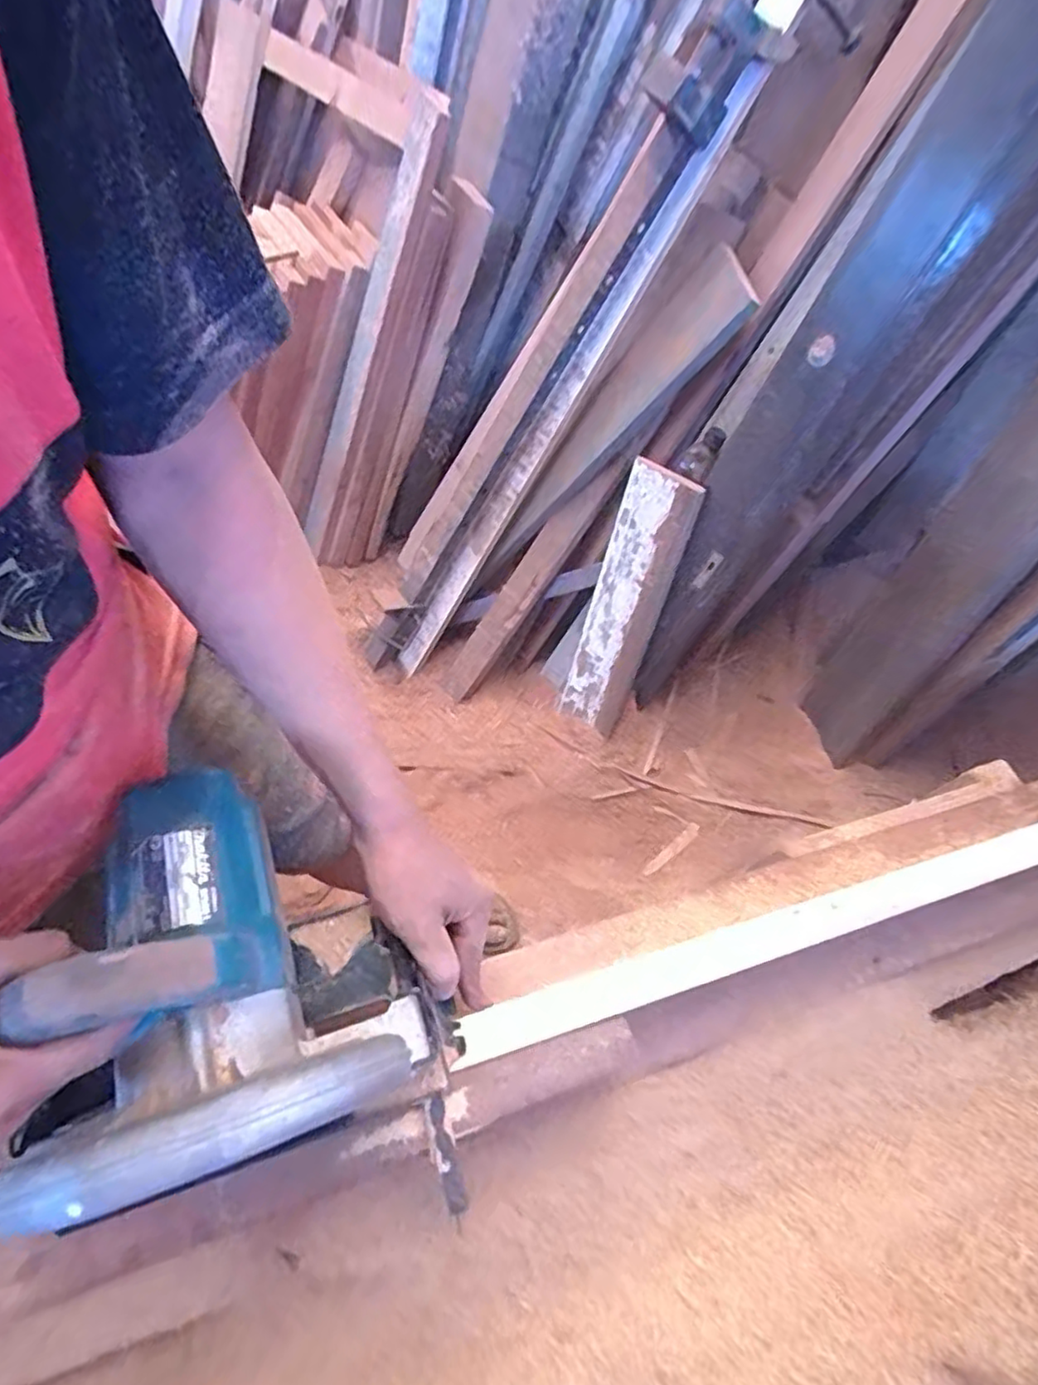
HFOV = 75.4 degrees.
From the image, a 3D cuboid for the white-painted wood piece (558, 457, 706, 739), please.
[{"bbox_3d":[0.193,-0.147,1.259,0.137,0.536,0.022,31,43,20],"label":"white-painted wood piece"}]

